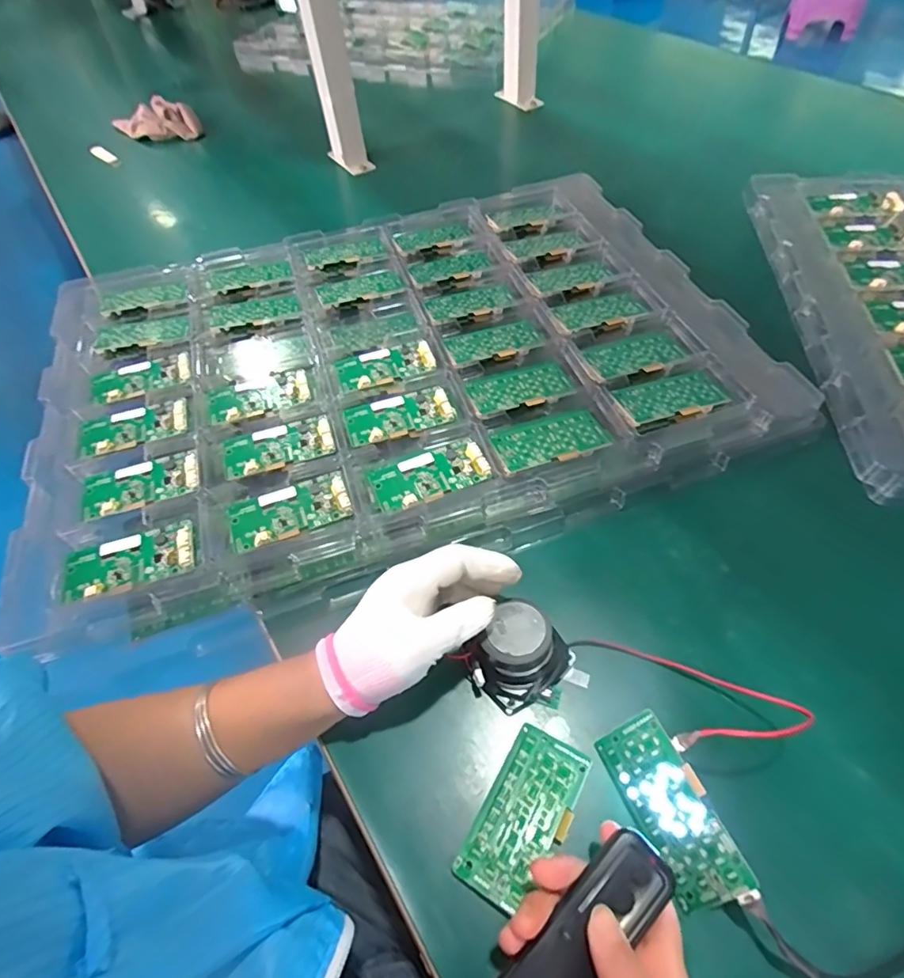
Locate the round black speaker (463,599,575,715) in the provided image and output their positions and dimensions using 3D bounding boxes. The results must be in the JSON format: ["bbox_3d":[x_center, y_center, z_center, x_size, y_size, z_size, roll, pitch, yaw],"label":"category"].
[{"bbox_3d":[0.045,0.112,0.361,0.057,0.037,0.061,36,65,26],"label":"round black speaker"}]

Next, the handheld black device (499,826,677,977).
[{"bbox_3d":[0.059,0.223,0.256,0.120,0.012,0.034,-40,61,-18],"label":"handheld black device"}]

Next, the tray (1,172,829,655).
[{"bbox_3d":[-0.064,-0.138,0.553,0.660,0.056,0.481,-16,55,-7],"label":"tray"}]

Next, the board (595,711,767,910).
[{"bbox_3d":[0.126,0.185,0.309,0.047,0.004,0.096,-46,52,25],"label":"board"}]

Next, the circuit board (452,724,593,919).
[{"bbox_3d":[0.044,0.194,0.318,0.047,0.007,0.094,25,60,21],"label":"circuit board"}]

